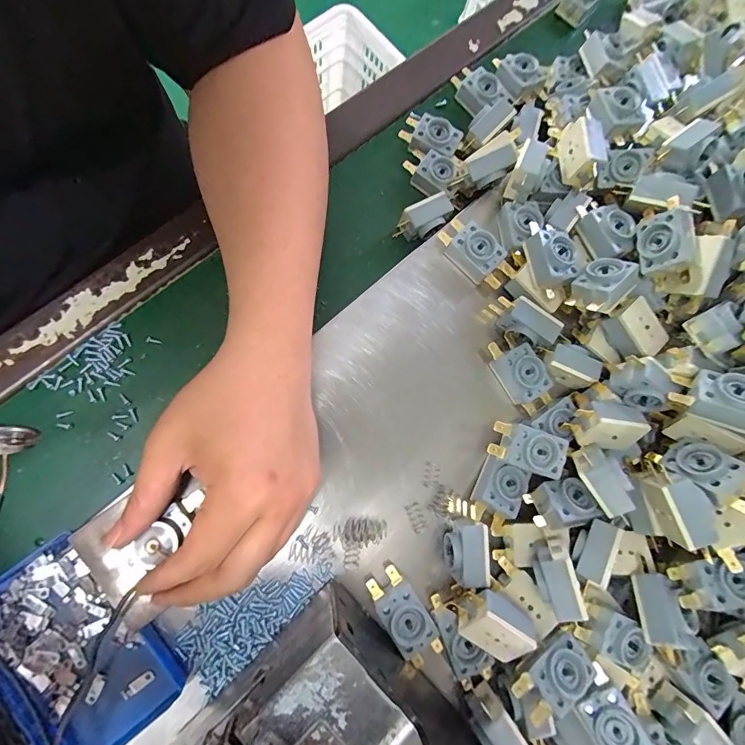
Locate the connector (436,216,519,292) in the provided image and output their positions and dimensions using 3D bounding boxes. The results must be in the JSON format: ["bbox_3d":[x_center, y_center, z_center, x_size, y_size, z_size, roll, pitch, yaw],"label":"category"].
[{"bbox_3d":[0.075,-0.087,0.299,0.025,0.020,0.058,-43,87,-13],"label":"connector"}]

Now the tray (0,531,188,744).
[{"bbox_3d":[-0.171,0.159,0.236,0.071,0.026,0.115,-42,86,-13],"label":"tray"}]

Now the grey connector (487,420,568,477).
[{"bbox_3d":[0.099,0.049,0.260,0.047,0.013,0.026,16,78,11],"label":"grey connector"}]

